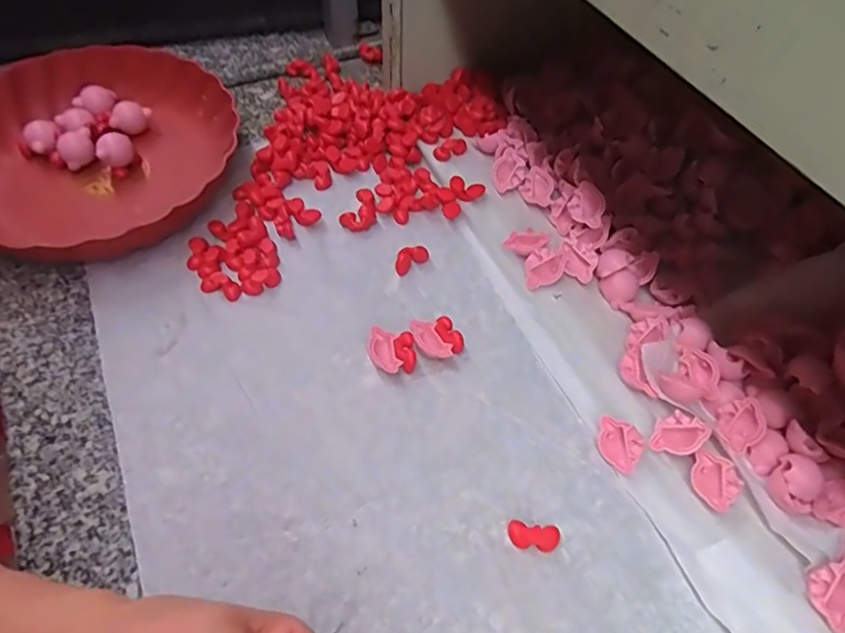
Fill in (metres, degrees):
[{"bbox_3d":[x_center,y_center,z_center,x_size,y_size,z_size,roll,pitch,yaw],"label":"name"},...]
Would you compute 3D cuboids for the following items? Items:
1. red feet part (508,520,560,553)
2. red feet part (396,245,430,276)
[{"bbox_3d":[0.070,0.137,0.355,0.032,0.008,0.016,8,57,2],"label":"red feet part"},{"bbox_3d":[-0.010,-0.047,0.471,0.032,0.012,0.014,-31,64,-21],"label":"red feet part"}]

